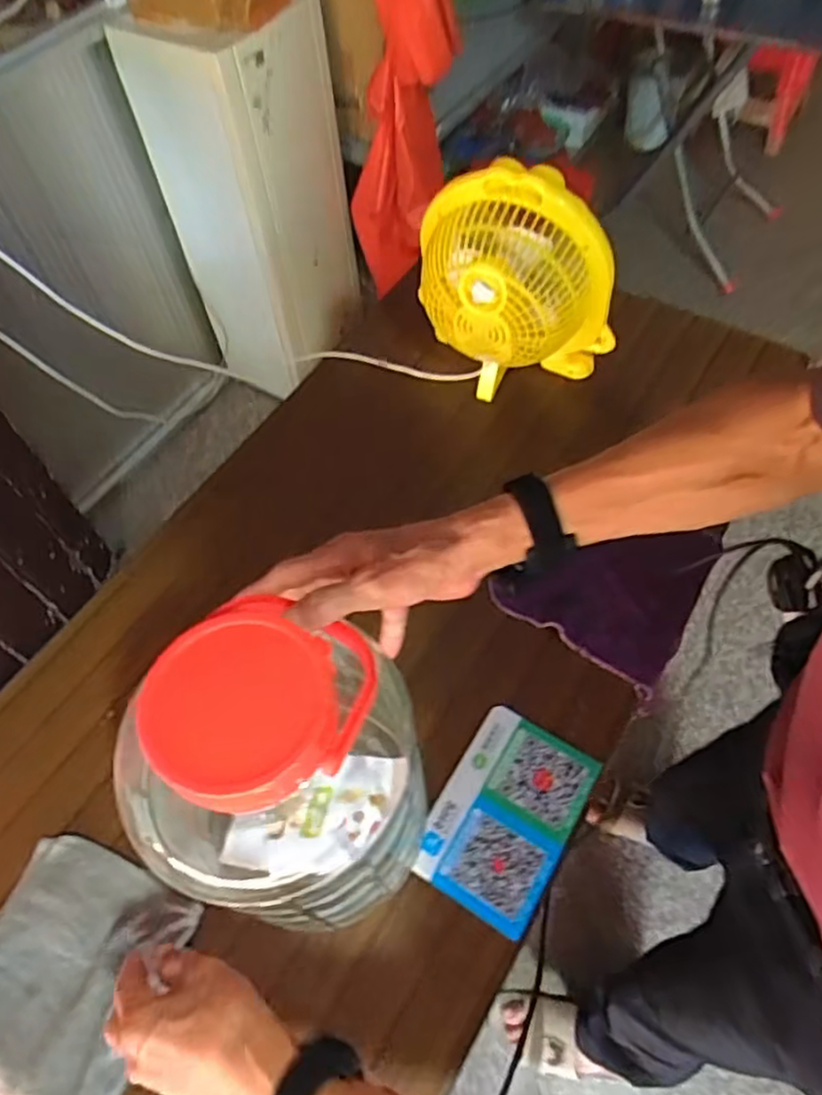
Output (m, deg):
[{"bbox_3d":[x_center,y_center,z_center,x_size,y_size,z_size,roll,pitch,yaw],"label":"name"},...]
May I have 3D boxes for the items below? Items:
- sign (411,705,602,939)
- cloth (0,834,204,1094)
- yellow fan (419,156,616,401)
[{"bbox_3d":[0.089,0.252,0.657,0.124,0.009,0.177,26,62,20],"label":"sign"},{"bbox_3d":[-0.297,0.357,0.588,0.177,0.022,0.179,19,60,16],"label":"cloth"},{"bbox_3d":[0.125,-0.294,0.825,0.238,0.257,0.109,10,58,11],"label":"yellow fan"}]

